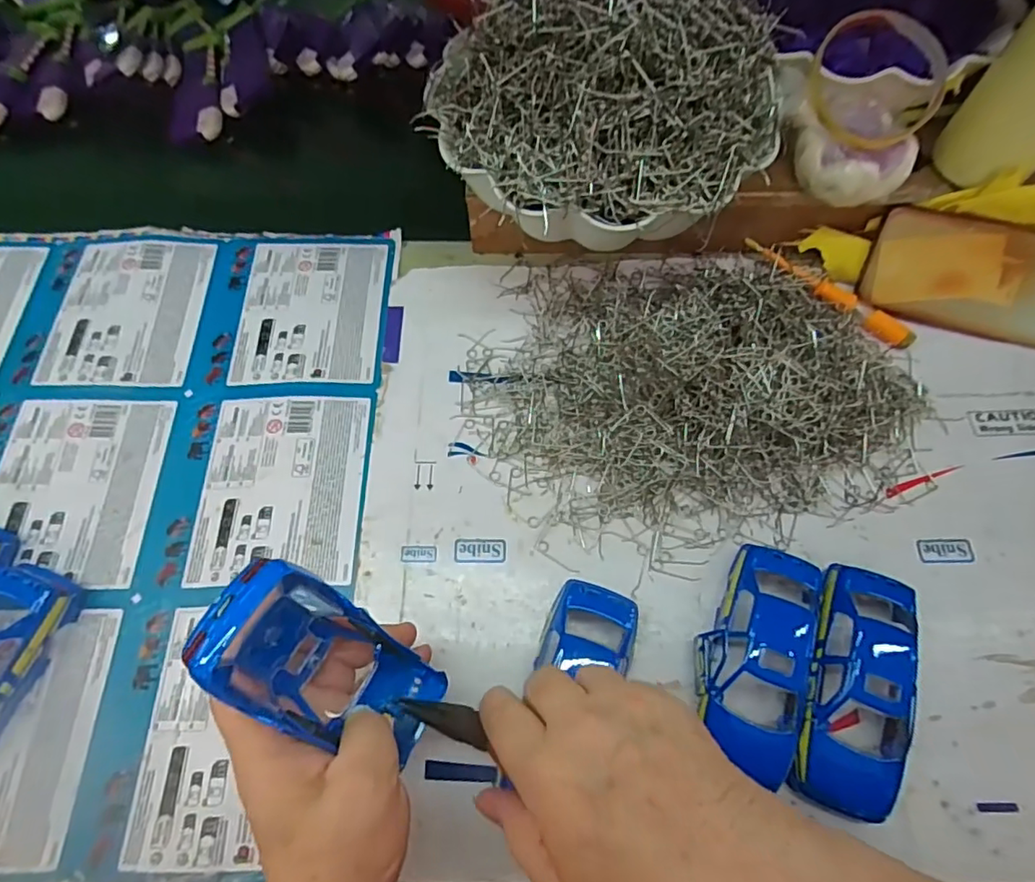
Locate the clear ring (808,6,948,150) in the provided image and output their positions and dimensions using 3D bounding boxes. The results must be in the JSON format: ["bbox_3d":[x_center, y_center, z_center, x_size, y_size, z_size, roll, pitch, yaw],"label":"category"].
[{"bbox_3d":[0.239,-0.242,0.374,0.083,0.010,0.086,1,99,6],"label":"clear ring"}]

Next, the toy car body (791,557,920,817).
[{"bbox_3d":[0.188,0.135,0.310,0.054,0.037,0.126,19,67,8],"label":"toy car body"}]

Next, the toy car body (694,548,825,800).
[{"bbox_3d":[0.134,0.121,0.318,0.059,0.039,0.119,17,67,7],"label":"toy car body"}]

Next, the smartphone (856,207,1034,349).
[{"bbox_3d":[0.347,-0.119,0.412,0.165,0.013,0.075,18,101,8],"label":"smartphone"}]

